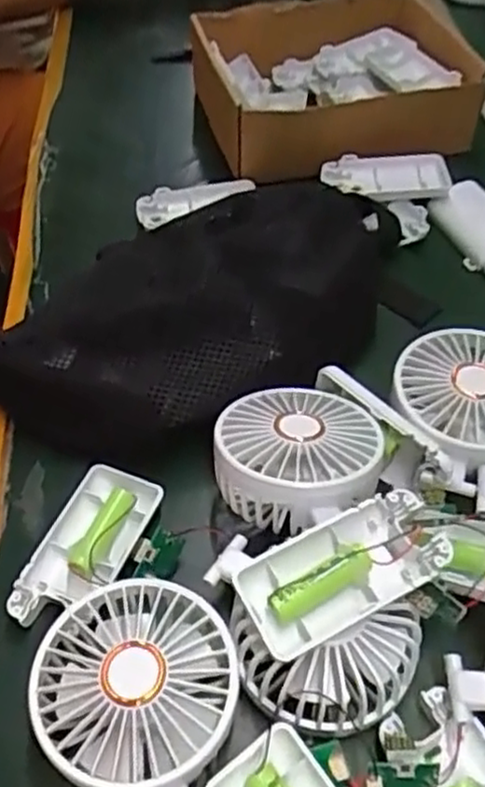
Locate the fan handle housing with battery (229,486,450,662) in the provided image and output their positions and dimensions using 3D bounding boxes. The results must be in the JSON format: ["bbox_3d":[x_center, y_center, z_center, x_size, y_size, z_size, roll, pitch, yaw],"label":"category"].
[{"bbox_3d":[0.045,0.082,0.328,0.090,0.026,0.045,-23,55,-21],"label":"fan handle housing with battery"}]

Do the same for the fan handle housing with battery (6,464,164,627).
[{"bbox_3d":[-0.082,0.082,0.382,0.047,0.020,0.091,17,51,10],"label":"fan handle housing with battery"}]

